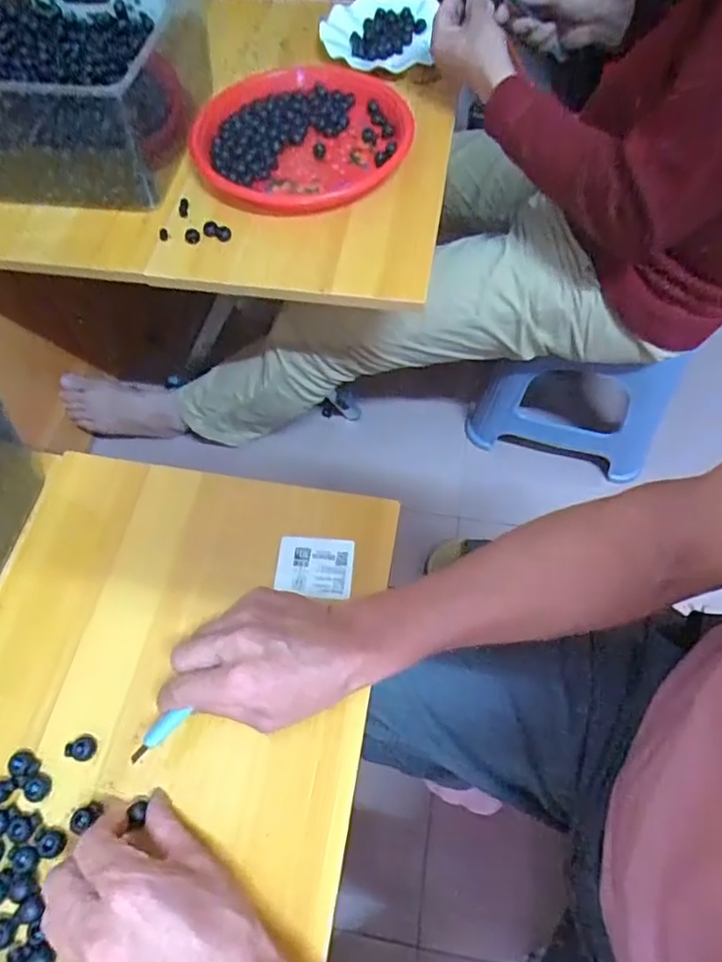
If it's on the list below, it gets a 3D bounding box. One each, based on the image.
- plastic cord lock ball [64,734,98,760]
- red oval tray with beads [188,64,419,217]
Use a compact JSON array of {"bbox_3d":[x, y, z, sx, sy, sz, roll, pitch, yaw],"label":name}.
[{"bbox_3d":[-0.189,0.180,0.409,0.020,0.013,0.015,10,62,6],"label":"plastic cord lock ball"},{"bbox_3d":[-0.063,-0.396,0.691,0.249,0.052,0.199,-23,64,-12],"label":"red oval tray with beads"}]

